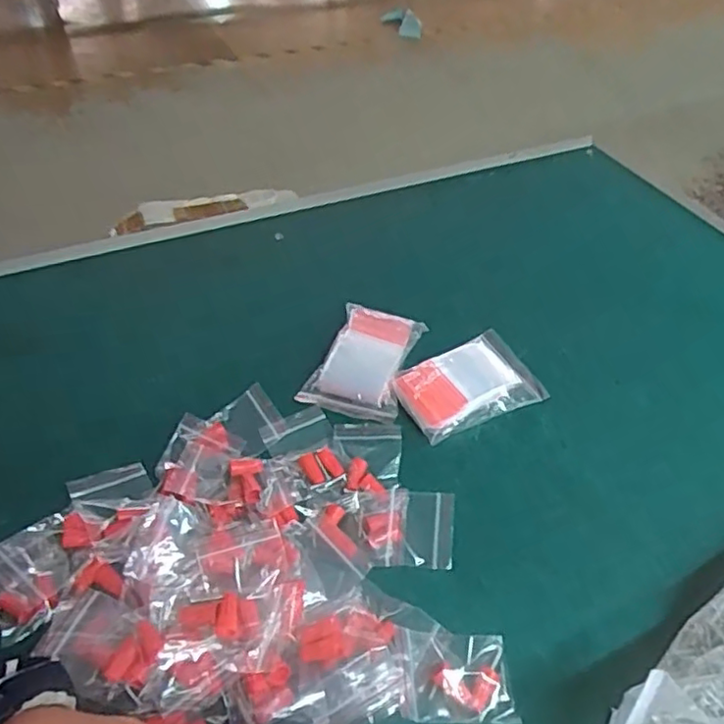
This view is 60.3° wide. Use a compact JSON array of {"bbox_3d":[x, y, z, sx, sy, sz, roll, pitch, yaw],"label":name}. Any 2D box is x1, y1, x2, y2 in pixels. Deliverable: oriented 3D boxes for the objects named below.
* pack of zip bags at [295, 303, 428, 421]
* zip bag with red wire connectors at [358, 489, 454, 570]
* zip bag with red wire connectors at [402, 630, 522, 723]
[{"bbox_3d":[0.002,-0.002,0.512,0.075,0.020,0.108,14,47,9],"label":"pack of zip bags"},{"bbox_3d":[0.030,0.109,0.408,0.061,0.016,0.051,1,46,-4],"label":"zip bag with red wire connectors"},{"bbox_3d":[0.053,0.174,0.346,0.061,0.013,0.046,2,46,-2],"label":"zip bag with red wire connectors"}]

